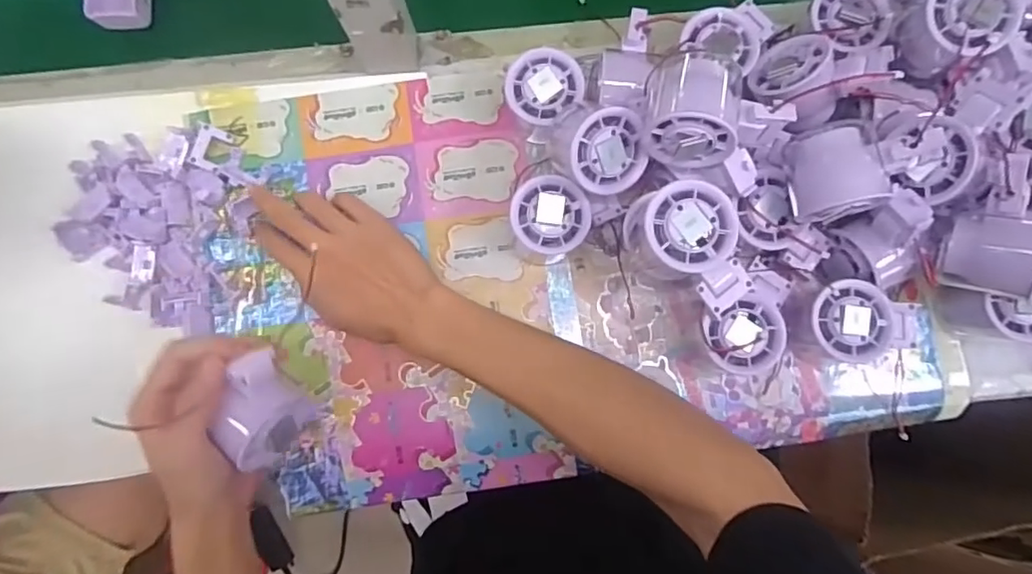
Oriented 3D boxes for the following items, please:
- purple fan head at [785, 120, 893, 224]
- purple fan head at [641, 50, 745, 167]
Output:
[{"bbox_3d":[0.215,-0.077,0.402,0.054,0.050,0.062,-10,82,0],"label":"purple fan head"},{"bbox_3d":[0.118,-0.118,0.398,0.058,0.066,0.070,12,82,3],"label":"purple fan head"}]

